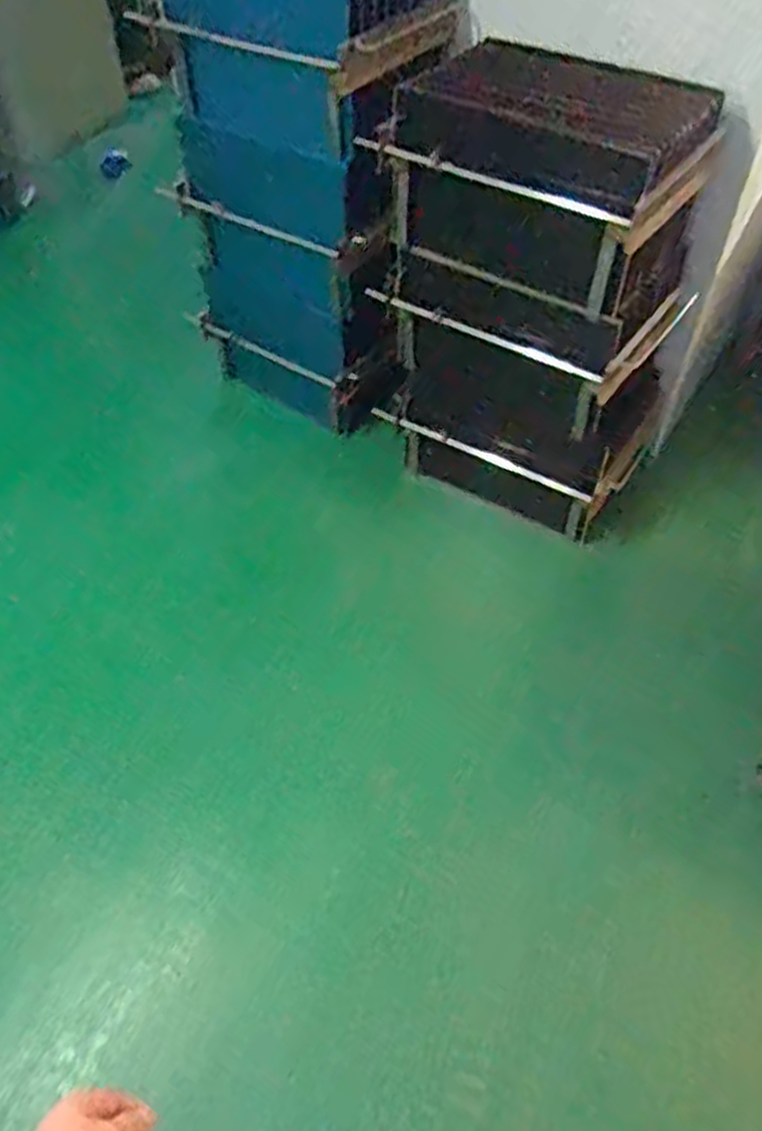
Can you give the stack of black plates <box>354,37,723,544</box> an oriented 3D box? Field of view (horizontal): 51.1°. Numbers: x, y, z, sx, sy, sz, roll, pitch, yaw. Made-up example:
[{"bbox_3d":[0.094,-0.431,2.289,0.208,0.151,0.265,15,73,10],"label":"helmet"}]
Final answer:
[{"bbox_3d":[0.327,-0.577,1.755,0.597,0.870,0.336,29,56,23],"label":"stack of black plates"}]

